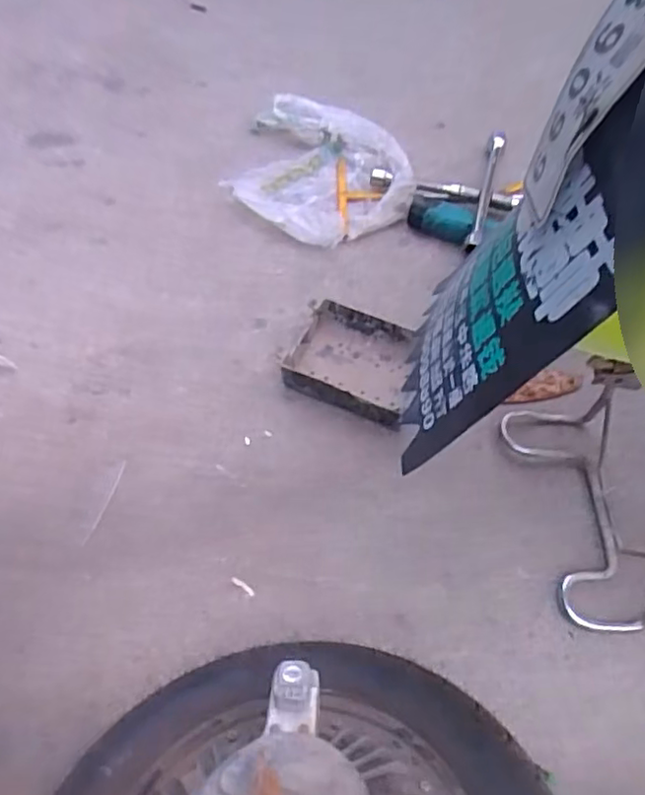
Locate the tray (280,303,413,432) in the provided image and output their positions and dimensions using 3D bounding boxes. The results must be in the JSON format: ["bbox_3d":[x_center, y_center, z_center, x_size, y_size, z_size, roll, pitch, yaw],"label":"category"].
[{"bbox_3d":[0.037,-0.043,0.782,0.151,0.044,0.134,18,56,13],"label":"tray"}]

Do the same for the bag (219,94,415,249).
[{"bbox_3d":[-0.008,-0.356,1.001,0.323,0.055,0.259,32,60,21],"label":"bag"}]

